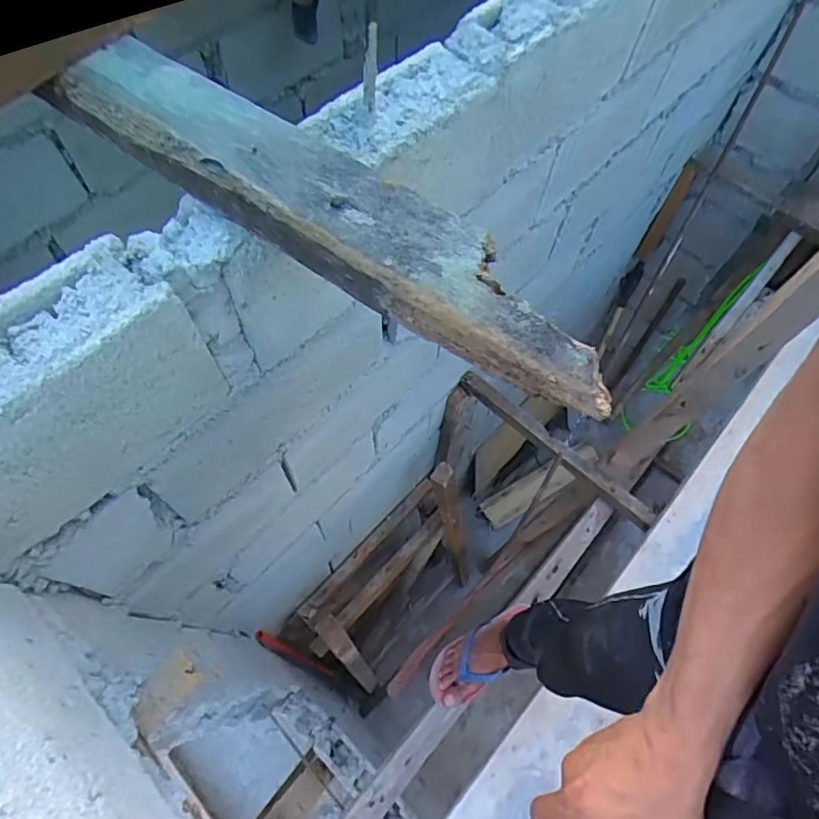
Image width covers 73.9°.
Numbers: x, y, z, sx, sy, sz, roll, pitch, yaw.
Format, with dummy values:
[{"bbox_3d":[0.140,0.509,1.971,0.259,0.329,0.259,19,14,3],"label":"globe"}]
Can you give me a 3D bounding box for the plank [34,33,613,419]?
[{"bbox_3d":[-0.078,-0.172,0.464,0.567,0.049,0.101,34,67,13],"label":"plank"}]

